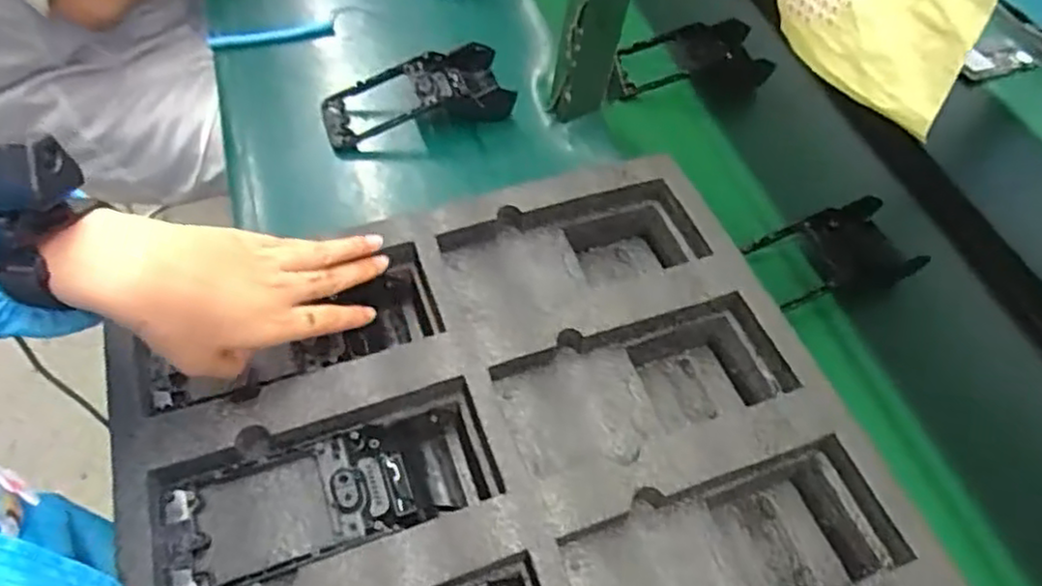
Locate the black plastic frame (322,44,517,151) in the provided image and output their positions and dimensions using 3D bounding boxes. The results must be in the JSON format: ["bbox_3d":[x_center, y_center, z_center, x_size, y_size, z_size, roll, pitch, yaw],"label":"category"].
[{"bbox_3d":[-0.103,-0.193,0.678,0.181,0.037,0.086,-11,57,-14],"label":"black plastic frame"}]

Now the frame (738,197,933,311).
[{"bbox_3d":[0.276,-0.026,0.627,0.145,0.047,0.083,-13,57,-16],"label":"frame"}]

